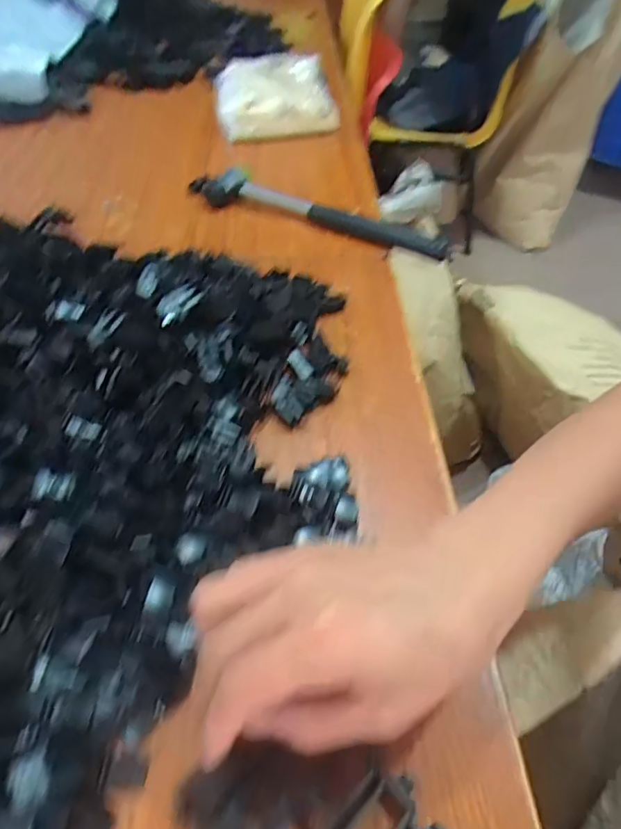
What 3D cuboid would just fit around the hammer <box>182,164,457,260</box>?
[{"bbox_3d":[-0.001,-0.192,0.496,0.266,0.026,0.042,18,50,14],"label":"hammer"}]

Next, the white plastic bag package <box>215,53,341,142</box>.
[{"bbox_3d":[-0.039,-0.374,0.626,0.146,0.074,0.058,-9,49,-10],"label":"white plastic bag package"}]

